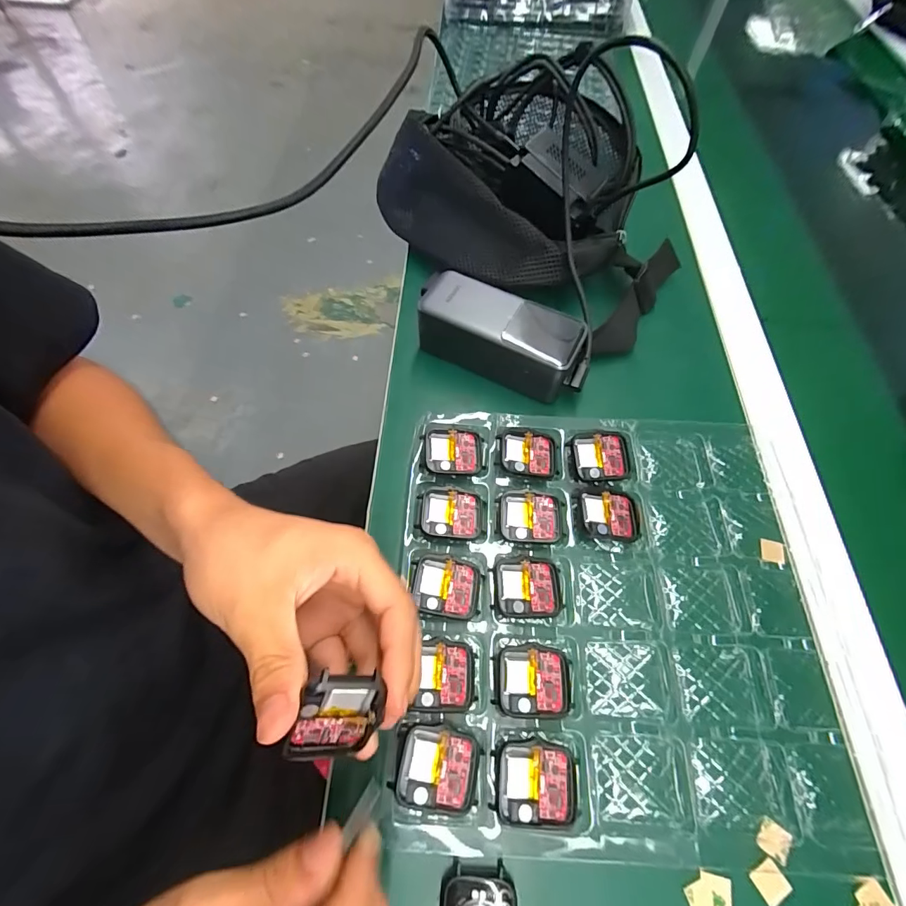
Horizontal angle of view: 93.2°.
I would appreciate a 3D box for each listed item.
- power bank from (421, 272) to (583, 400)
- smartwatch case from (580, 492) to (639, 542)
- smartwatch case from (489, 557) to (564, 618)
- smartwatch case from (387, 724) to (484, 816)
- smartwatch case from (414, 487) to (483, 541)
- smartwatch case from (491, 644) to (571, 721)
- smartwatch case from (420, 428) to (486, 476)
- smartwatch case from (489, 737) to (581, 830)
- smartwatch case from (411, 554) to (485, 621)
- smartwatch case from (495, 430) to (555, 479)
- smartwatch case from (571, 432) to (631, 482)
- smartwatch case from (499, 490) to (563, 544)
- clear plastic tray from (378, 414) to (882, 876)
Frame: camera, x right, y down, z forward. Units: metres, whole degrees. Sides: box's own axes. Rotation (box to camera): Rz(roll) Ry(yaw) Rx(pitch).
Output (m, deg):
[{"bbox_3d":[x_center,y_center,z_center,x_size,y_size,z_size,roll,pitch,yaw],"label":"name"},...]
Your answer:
[{"bbox_3d":[0.038,-0.093,0.356,0.140,0.058,0.061,27,65,13],"label":"power bank"},{"bbox_3d":[0.111,0.046,0.305,0.040,0.010,0.034,5,62,2],"label":"smartwatch case"},{"bbox_3d":[0.049,0.089,0.282,0.045,0.010,0.037,1,61,0],"label":"smartwatch case"},{"bbox_3d":[-0.008,0.172,0.233,0.043,0.008,0.037,12,62,6],"label":"smartwatch case"},{"bbox_3d":[-0.002,0.043,0.305,0.045,0.005,0.037,2,61,1],"label":"smartwatch case"},{"bbox_3d":[0.048,0.137,0.256,0.043,0.013,0.037,4,61,2],"label":"smartwatch case"},{"bbox_3d":[0.000,0.000,0.326,0.045,0.009,0.037,0,61,0],"label":"smartwatch case"},{"bbox_3d":[0.045,0.179,0.233,0.044,0.011,0.037,5,62,2],"label":"smartwatch case"},{"bbox_3d":[-0.004,0.088,0.282,0.044,0.010,0.038,6,62,3],"label":"smartwatch case"},{"bbox_3d":[0.056,0.001,0.326,0.043,0.007,0.038,5,62,2],"label":"smartwatch case"},{"bbox_3d":[0.112,0.003,0.327,0.043,0.009,0.038,-5,75,-5],"label":"smartwatch case"},{"bbox_3d":[0.056,0.046,0.304,0.043,0.005,0.037,5,62,2],"label":"smartwatch case"},{"bbox_3d":[0.099,0.094,0.281,0.258,0.018,0.261,2,61,1],"label":"clear plastic tray"}]

